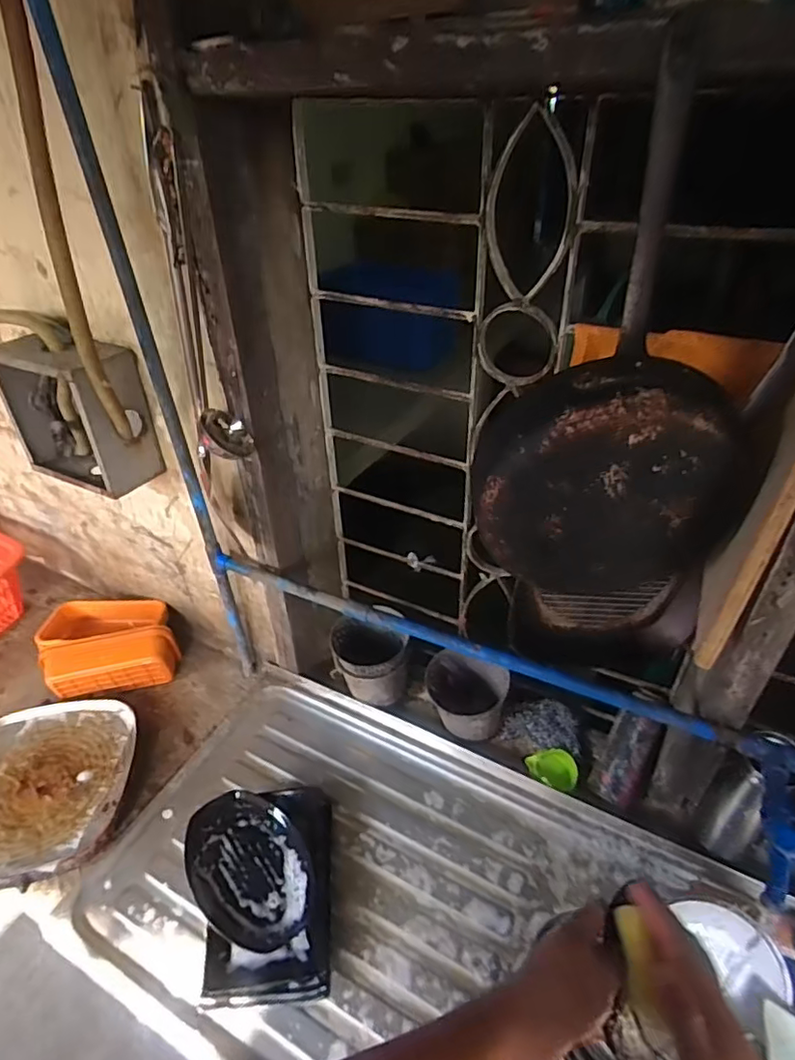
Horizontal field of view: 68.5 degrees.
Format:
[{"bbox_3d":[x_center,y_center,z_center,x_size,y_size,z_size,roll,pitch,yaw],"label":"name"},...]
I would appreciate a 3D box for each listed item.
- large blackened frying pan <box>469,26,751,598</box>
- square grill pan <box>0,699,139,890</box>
[{"bbox_3d":[0.192,-0.110,0.504,0.237,0.406,0.082,1,37,3],"label":"large blackened frying pan"},{"bbox_3d":[-0.587,0.415,0.939,0.304,0.049,0.308,-10,37,-11],"label":"square grill pan"}]

